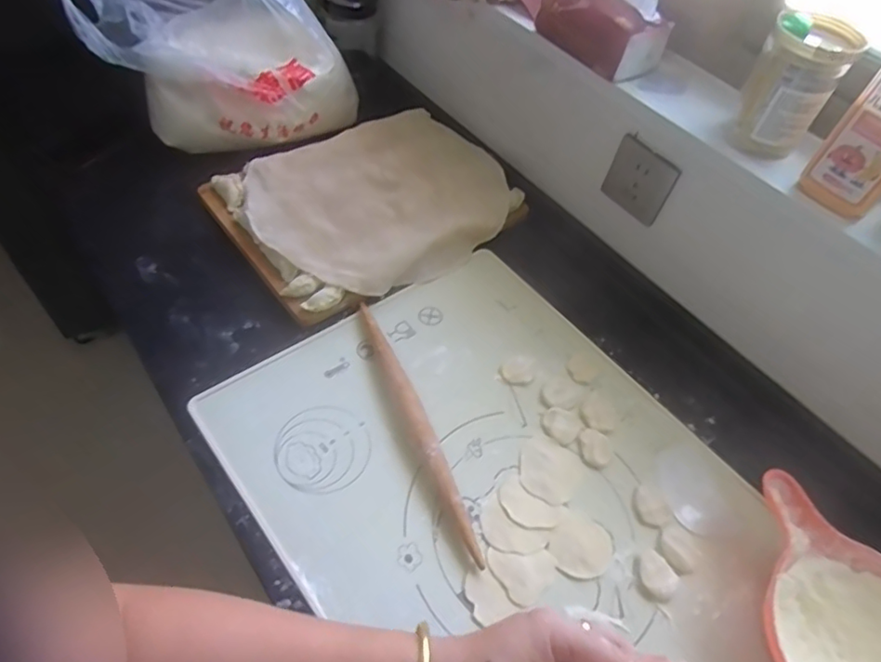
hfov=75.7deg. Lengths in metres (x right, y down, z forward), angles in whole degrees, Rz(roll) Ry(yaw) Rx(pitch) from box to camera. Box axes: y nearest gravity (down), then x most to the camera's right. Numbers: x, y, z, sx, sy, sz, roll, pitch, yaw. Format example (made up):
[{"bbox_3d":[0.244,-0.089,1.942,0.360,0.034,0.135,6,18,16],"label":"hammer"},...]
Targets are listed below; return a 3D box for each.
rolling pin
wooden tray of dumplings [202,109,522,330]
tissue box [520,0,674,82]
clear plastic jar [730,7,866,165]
[{"bbox_3d":[-0.032,0.094,0.631,0.026,0.030,0.337,-16,56,-19],"label":"rolling pin"},{"bbox_3d":[-0.101,-0.199,0.835,0.401,0.050,0.311,-27,60,-26],"label":"wooden tray of dumplings"},{"bbox_3d":[0.187,-0.402,0.704,0.082,0.094,0.188,-32,62,-28],"label":"tissue box"},{"bbox_3d":[0.363,-0.250,0.590,0.078,0.122,0.071,4,52,-5],"label":"clear plastic jar"}]

